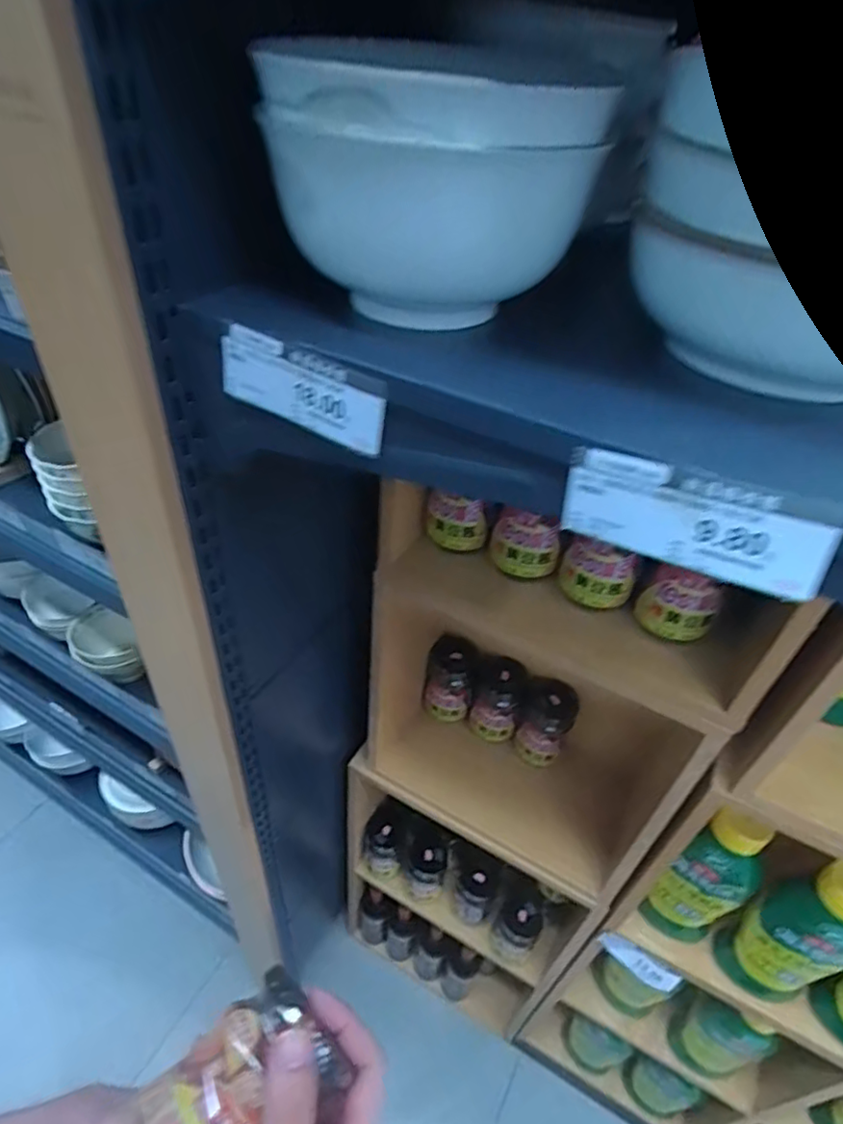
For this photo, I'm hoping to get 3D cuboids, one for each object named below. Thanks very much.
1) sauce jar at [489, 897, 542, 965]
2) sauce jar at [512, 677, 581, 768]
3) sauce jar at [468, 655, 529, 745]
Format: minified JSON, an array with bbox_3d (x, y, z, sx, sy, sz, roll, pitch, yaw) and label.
[{"bbox_3d":[0.153,0.589,0.978,0.062,0.108,0.067,3,42,-3],"label":"sauce jar"},{"bbox_3d":[0.169,0.217,0.846,0.075,0.109,0.075,3,42,-3],"label":"sauce jar"},{"bbox_3d":[0.108,0.198,0.877,0.070,0.115,0.071,3,42,-3],"label":"sauce jar"}]

